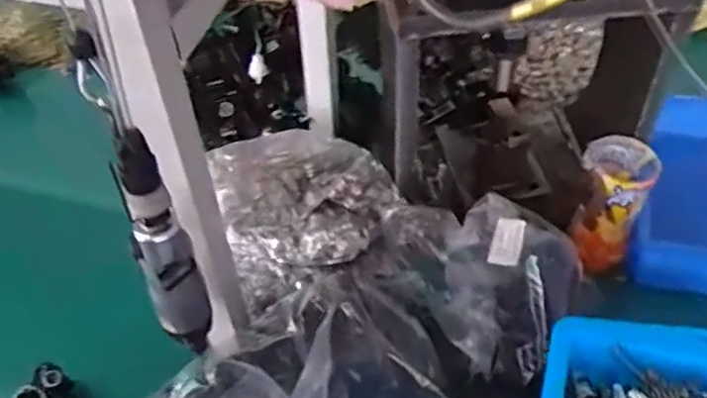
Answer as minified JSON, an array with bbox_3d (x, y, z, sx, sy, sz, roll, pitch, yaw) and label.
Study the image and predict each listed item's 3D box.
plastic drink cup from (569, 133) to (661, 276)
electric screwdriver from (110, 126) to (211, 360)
[{"bbox_3d":[0.263,0.007,0.707,0.066,0.137,0.065,20,52,21],"label":"plastic drink cup"},{"bbox_3d":[-0.133,0.050,0.487,0.043,0.248,0.047,-25,50,-18],"label":"electric screwdriver"}]

